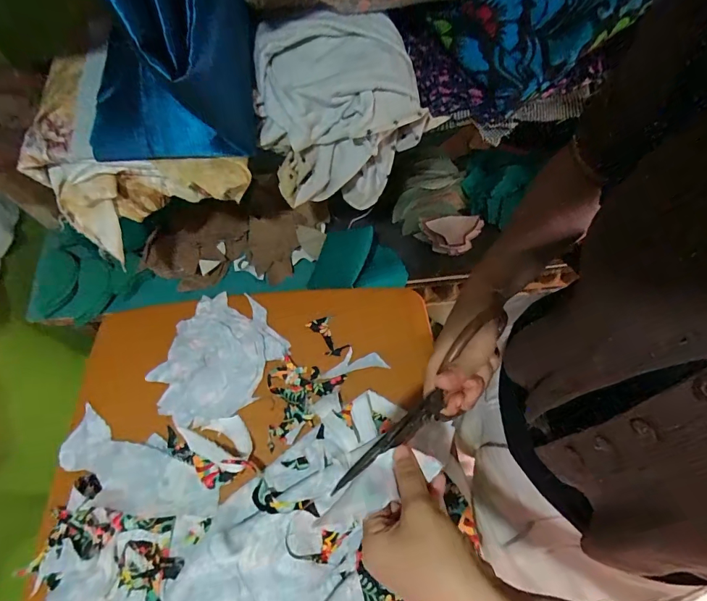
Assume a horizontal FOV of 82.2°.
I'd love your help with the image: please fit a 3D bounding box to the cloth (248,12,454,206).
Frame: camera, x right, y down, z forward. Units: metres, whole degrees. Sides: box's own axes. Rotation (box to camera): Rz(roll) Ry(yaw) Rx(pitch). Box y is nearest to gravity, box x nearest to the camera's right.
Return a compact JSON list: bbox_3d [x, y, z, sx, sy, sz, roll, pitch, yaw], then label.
[{"bbox_3d":[-0.013,-0.225,0.488,0.194,0.160,0.132,-6,64,0],"label":"cloth"}]

